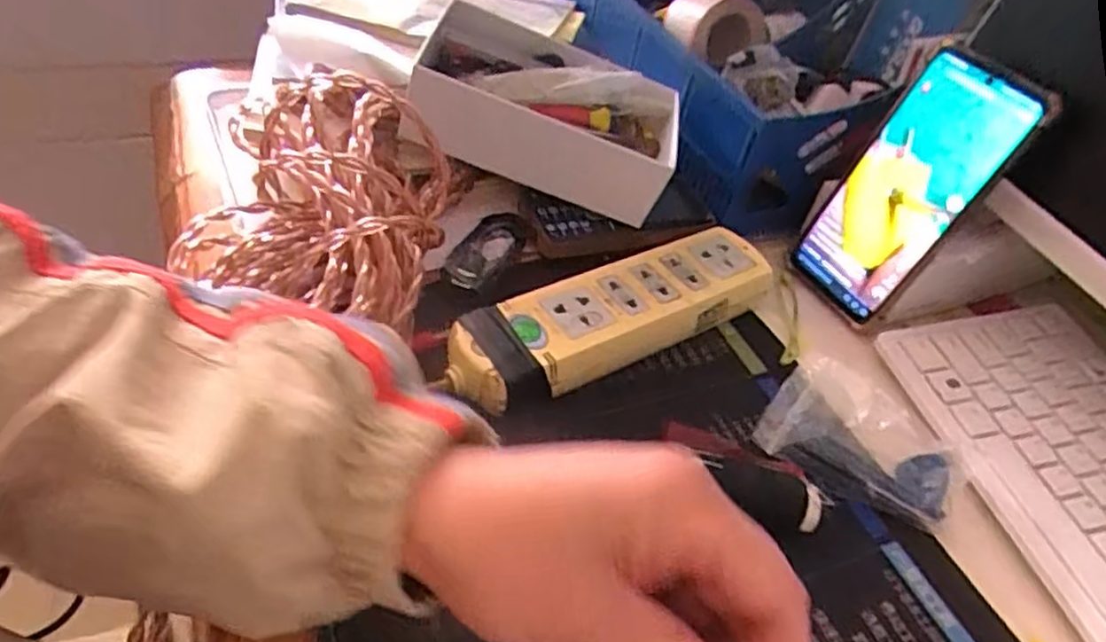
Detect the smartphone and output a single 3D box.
[{"bbox_3d":[0.219,-0.079,0.440,0.015,0.164,0.076,-3,44,-42],"label":"smartphone"}]

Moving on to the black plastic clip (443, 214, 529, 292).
[{"bbox_3d":[-0.044,-0.046,0.454,0.034,0.010,0.071,27,48,15],"label":"black plastic clip"}]

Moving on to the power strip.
[{"bbox_3d":[0.036,-0.006,0.405,0.215,0.030,0.057,-21,53,-27],"label":"power strip"}]

